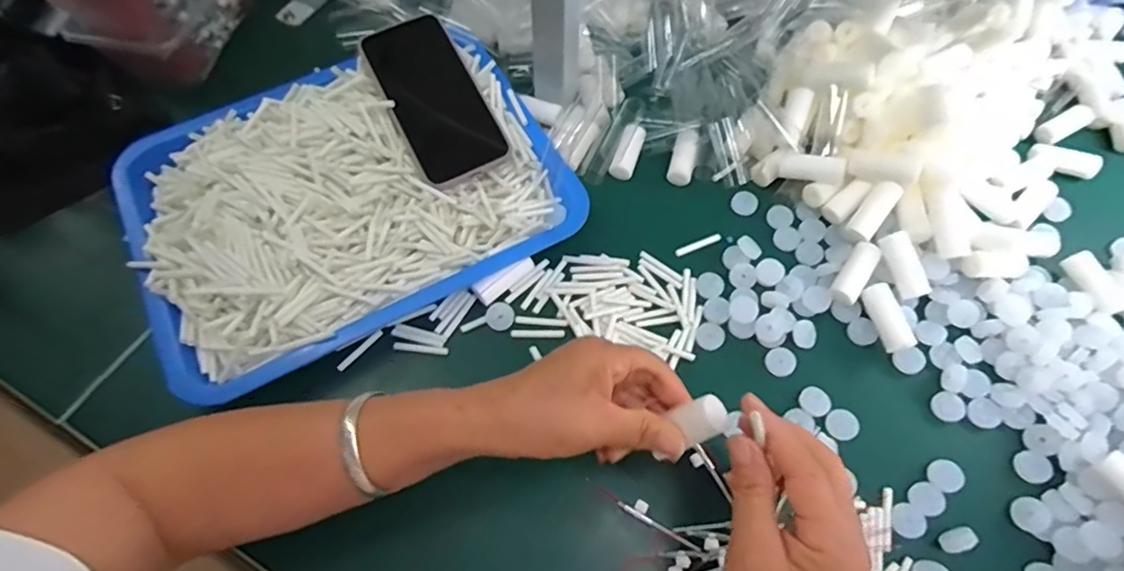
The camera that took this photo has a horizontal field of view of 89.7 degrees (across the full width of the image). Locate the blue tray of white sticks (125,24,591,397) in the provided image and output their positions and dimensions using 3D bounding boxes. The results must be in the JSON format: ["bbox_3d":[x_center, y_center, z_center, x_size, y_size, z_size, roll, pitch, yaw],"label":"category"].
[{"bbox_3d":[-0.169,-0.075,0.451,0.315,0.060,0.237,-28,67,-13],"label":"blue tray of white sticks"}]

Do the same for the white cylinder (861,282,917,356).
[{"bbox_3d":[0.242,0.024,0.421,0.019,0.016,0.050,-15,64,-7],"label":"white cylinder"}]

